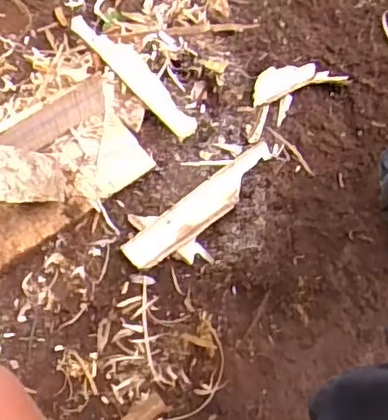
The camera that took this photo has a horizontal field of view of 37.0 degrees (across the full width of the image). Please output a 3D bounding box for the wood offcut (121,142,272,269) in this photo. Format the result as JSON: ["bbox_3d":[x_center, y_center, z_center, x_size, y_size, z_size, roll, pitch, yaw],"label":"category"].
[{"bbox_3d":[0.011,-0.006,0.615,0.198,0.015,0.043,-41,87,-23],"label":"wood offcut"}]

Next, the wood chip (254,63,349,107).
[{"bbox_3d":[0.124,-0.159,0.706,0.118,0.013,0.046,-16,62,-11],"label":"wood chip"}]

